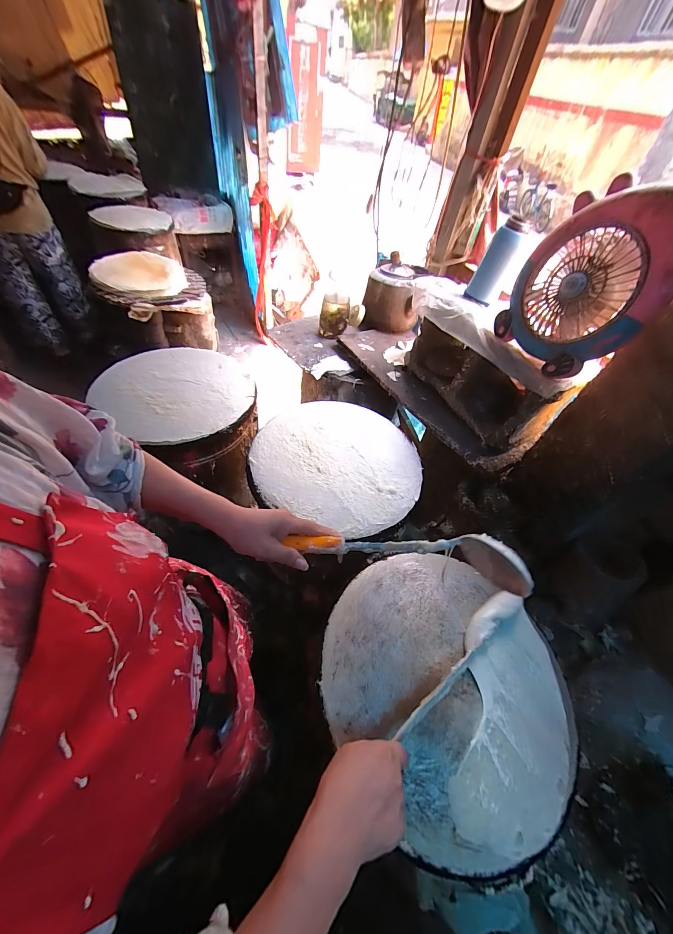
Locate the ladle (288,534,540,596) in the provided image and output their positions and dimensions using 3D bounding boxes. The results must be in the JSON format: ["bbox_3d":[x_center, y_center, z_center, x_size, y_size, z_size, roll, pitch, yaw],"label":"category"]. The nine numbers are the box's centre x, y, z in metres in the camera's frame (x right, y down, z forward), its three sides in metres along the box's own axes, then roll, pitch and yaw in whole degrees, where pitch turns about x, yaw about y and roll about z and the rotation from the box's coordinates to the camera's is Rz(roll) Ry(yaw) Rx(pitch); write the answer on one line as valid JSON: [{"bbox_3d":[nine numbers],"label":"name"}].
[{"bbox_3d":[0.083,0.113,0.402,0.284,0.075,0.056,3,51,2],"label":"ladle"}]

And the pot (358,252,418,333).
[{"bbox_3d":[0.175,-0.539,1.024,0.174,0.151,0.161,5,51,-3],"label":"pot"}]

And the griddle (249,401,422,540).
[{"bbox_3d":[0.010,-0.027,0.704,0.344,0.036,0.337,4,51,-5],"label":"griddle"}]

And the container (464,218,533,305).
[{"bbox_3d":[0.379,-0.483,0.757,0.067,0.173,0.067,15,37,-12],"label":"container"}]

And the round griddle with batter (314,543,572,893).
[{"bbox_3d":[0.161,0.299,0.467,0.324,0.035,0.353,4,51,-5],"label":"round griddle with batter"}]

